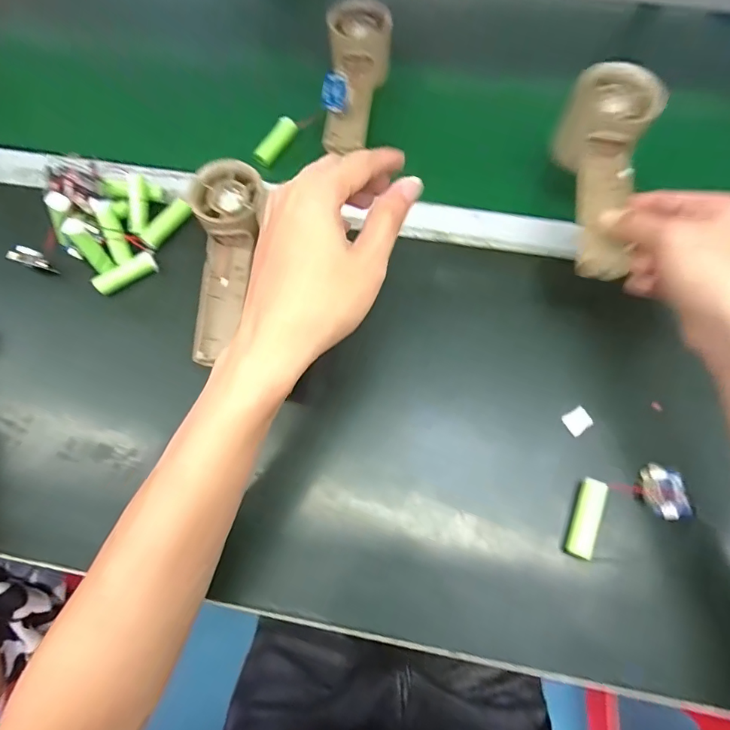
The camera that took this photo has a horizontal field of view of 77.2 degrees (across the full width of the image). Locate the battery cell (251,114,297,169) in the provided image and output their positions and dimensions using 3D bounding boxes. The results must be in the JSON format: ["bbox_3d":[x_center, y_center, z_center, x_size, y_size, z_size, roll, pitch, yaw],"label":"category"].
[{"bbox_3d":[-0.085,-0.210,0.430,0.016,0.018,0.056,30,75,11],"label":"battery cell"}]

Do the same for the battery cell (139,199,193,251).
[{"bbox_3d":[-0.171,-0.122,0.395,0.015,0.013,0.050,34,76,12],"label":"battery cell"}]

